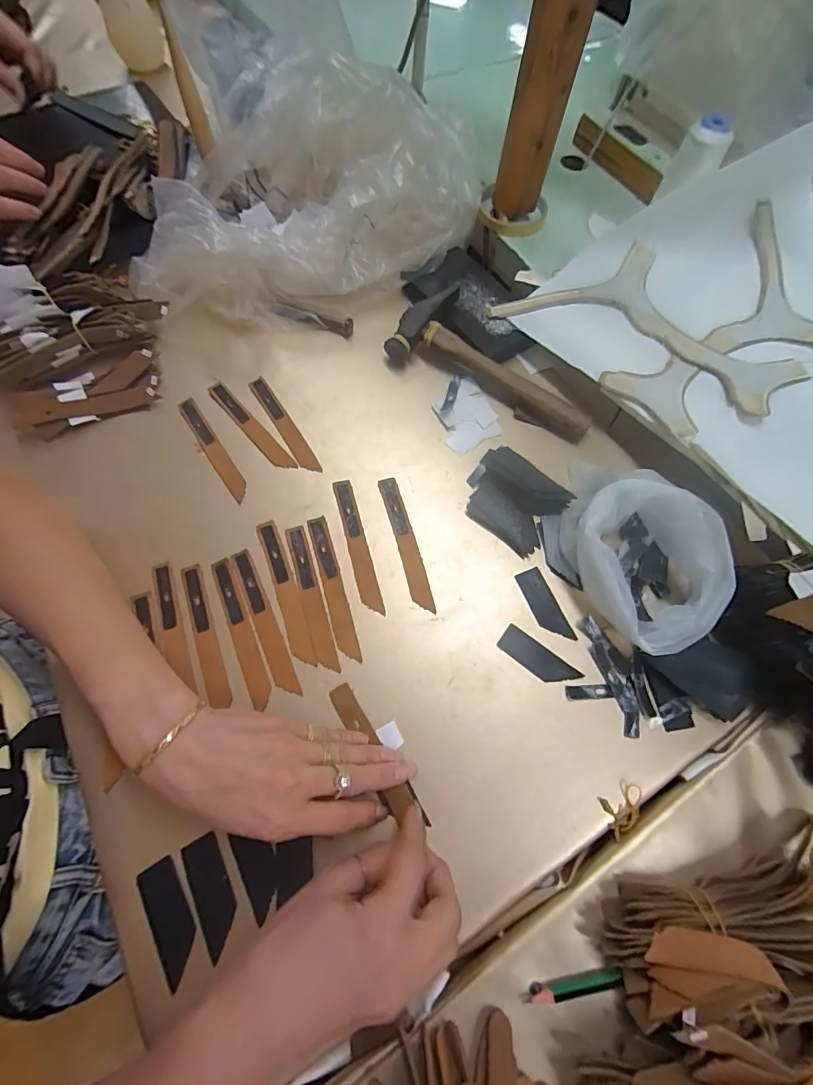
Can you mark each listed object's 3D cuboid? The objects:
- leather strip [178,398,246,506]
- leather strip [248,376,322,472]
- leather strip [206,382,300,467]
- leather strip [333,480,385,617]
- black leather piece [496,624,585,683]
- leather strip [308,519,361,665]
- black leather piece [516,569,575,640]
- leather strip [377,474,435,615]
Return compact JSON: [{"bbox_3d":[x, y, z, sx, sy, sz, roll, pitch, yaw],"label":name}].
[{"bbox_3d":[-0.184,-0.089,0.403,0.016,0.007,0.124,-33,72,-14],"label":"leather strip"},{"bbox_3d":[-0.120,-0.116,0.418,0.017,0.005,0.125,-31,71,-13],"label":"leather strip"},{"bbox_3d":[-0.152,-0.113,0.415,0.019,0.007,0.126,-41,74,-16],"label":"leather strip"},{"bbox_3d":[-0.043,0.002,0.369,0.017,0.005,0.124,-14,68,-7],"label":"leather strip"},{"bbox_3d":[0.104,0.091,0.334,0.063,0.004,0.022,35,71,12],"label":"black leather piece"},{"bbox_3d":[-0.061,0.035,0.353,0.017,0.004,0.126,-15,69,-7],"label":"leather strip"},{"bbox_3d":[0.114,0.052,0.351,0.023,0.004,0.063,-22,70,-10],"label":"black leather piece"},{"bbox_3d":[0.000,0.000,0.370,0.017,0.004,0.126,-14,68,-7],"label":"leather strip"}]

